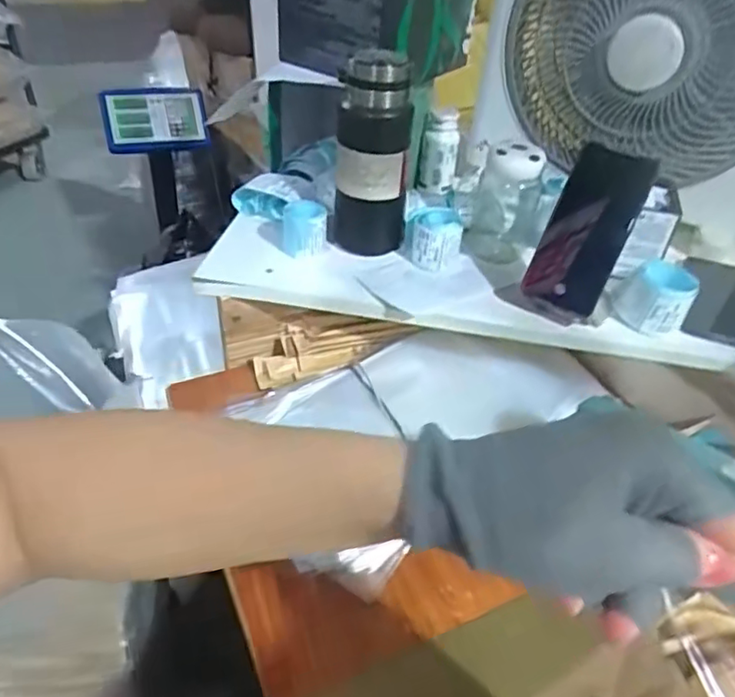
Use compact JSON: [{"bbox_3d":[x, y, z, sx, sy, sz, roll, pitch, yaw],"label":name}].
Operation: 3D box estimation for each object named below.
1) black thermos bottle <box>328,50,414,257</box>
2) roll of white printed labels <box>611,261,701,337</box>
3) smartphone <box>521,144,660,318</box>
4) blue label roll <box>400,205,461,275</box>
[{"bbox_3d":[0.004,-0.202,0.678,0.081,0.227,0.071,5,40,-1],"label":"black thermos bottle"},{"bbox_3d":[0.299,-0.054,0.640,0.071,0.056,0.077,17,41,14],"label":"roll of white printed labels"},{"bbox_3d":[0.221,-0.119,0.614,0.076,0.159,0.014,25,19,19],"label":"smartphone"},{"bbox_3d":[0.075,-0.128,0.713,0.065,0.053,0.065,3,40,-3],"label":"blue label roll"}]

